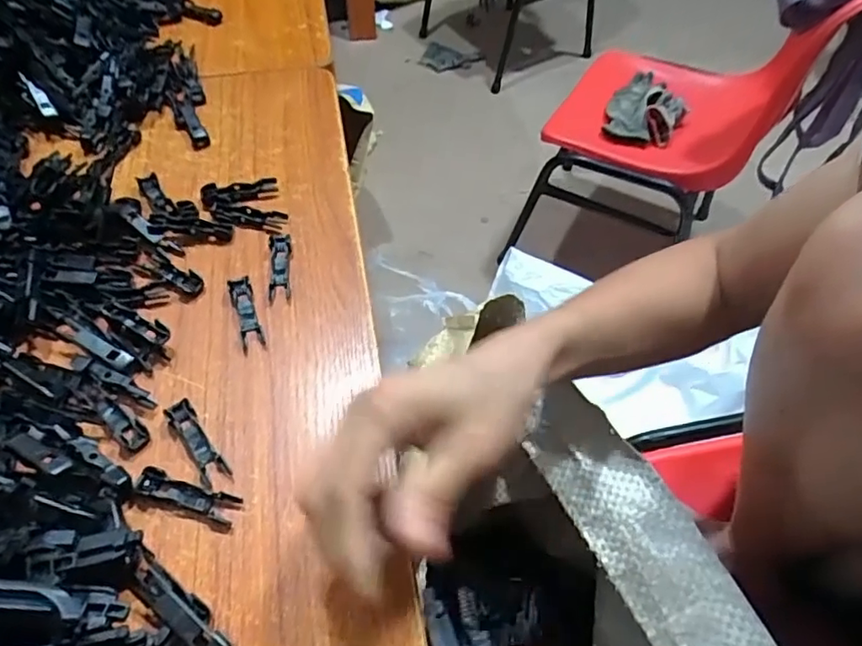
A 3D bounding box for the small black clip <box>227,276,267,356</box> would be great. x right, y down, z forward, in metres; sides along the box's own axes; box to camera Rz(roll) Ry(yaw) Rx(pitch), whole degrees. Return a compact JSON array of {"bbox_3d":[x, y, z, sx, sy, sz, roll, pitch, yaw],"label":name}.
[{"bbox_3d":[-0.116,-0.006,0.365,0.014,0.007,0.056,-17,55,-13],"label":"small black clip"}]

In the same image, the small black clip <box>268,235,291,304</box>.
[{"bbox_3d":[-0.101,-0.039,0.387,0.014,0.006,0.061,-6,53,-5],"label":"small black clip"}]

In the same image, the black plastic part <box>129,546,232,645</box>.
[{"bbox_3d":[-0.113,0.129,0.260,0.063,0.012,0.016,33,59,22],"label":"black plastic part"}]

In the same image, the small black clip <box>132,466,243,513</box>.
[{"bbox_3d":[-0.123,0.086,0.296,0.054,0.007,0.012,12,53,8],"label":"small black clip"}]

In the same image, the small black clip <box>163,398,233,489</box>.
[{"bbox_3d":[-0.126,0.064,0.313,0.014,0.007,0.055,-31,59,-22],"label":"small black clip"}]

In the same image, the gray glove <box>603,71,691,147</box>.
[{"bbox_3d":[0.397,-0.400,1.044,0.124,0.036,0.217,27,57,18],"label":"gray glove"}]

